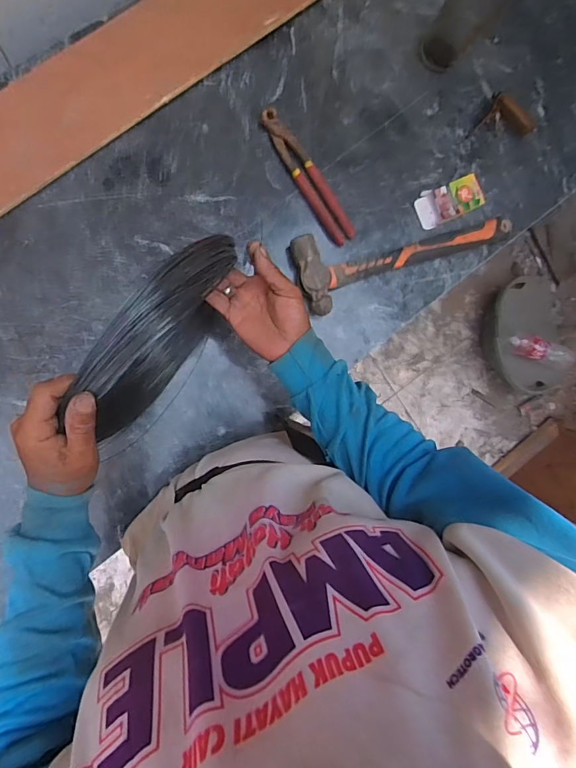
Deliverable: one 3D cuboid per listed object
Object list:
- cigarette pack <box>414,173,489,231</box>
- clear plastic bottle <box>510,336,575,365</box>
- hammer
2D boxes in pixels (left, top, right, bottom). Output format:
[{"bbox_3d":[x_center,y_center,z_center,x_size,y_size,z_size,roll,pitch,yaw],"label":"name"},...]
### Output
[{"bbox_3d":[0.266,-0.300,0.718,0.116,0.018,0.058,-22,95,-9],"label":"cigarette pack"},{"bbox_3d":[0.988,-0.125,1.680,0.325,0.073,0.089,10,89,-10],"label":"clear plastic bottle"},{"bbox_3d":[0.184,-0.212,0.697,0.357,0.038,0.114,-18,94,-9],"label":"hammer"}]

